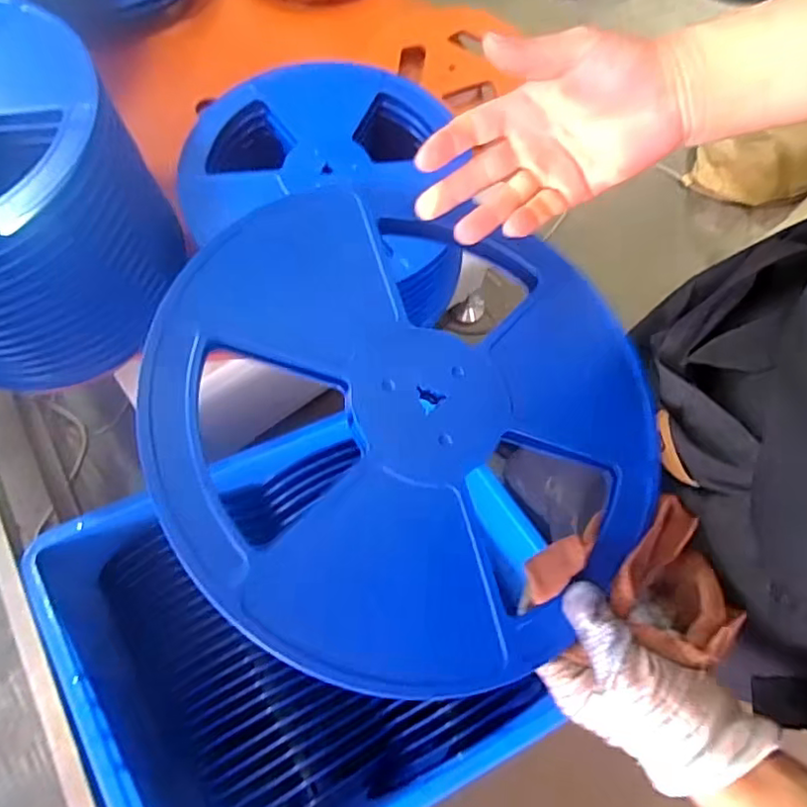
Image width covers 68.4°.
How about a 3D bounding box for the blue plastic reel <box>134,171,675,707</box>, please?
[{"bbox_3d":[0.007,0.009,0.361,0.308,0.015,0.298,26,65,-7],"label":"blue plastic reel"}]

